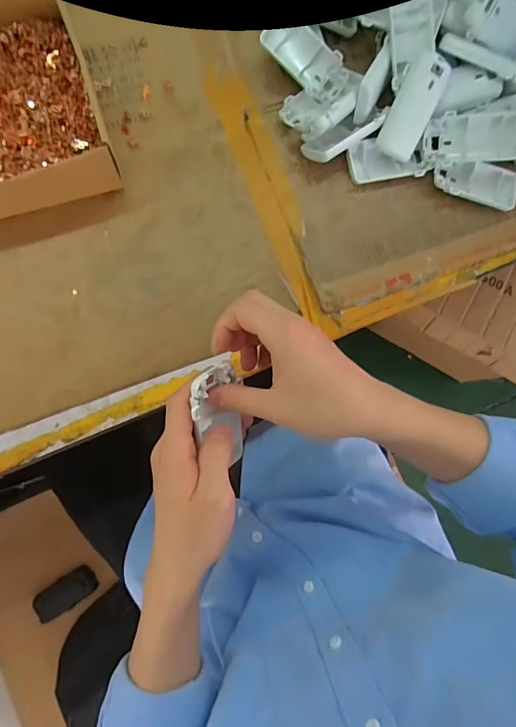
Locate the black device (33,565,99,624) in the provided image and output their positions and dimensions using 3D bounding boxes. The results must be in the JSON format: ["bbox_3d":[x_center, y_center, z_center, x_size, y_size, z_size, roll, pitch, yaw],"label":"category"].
[{"bbox_3d":[-0.350,0.419,0.745,0.114,0.017,0.053,-37,88,-8],"label":"black device"}]

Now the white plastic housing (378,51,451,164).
[{"bbox_3d":[0.158,-0.260,0.420,0.043,0.012,0.093,20,118,-3],"label":"white plastic housing"}]

